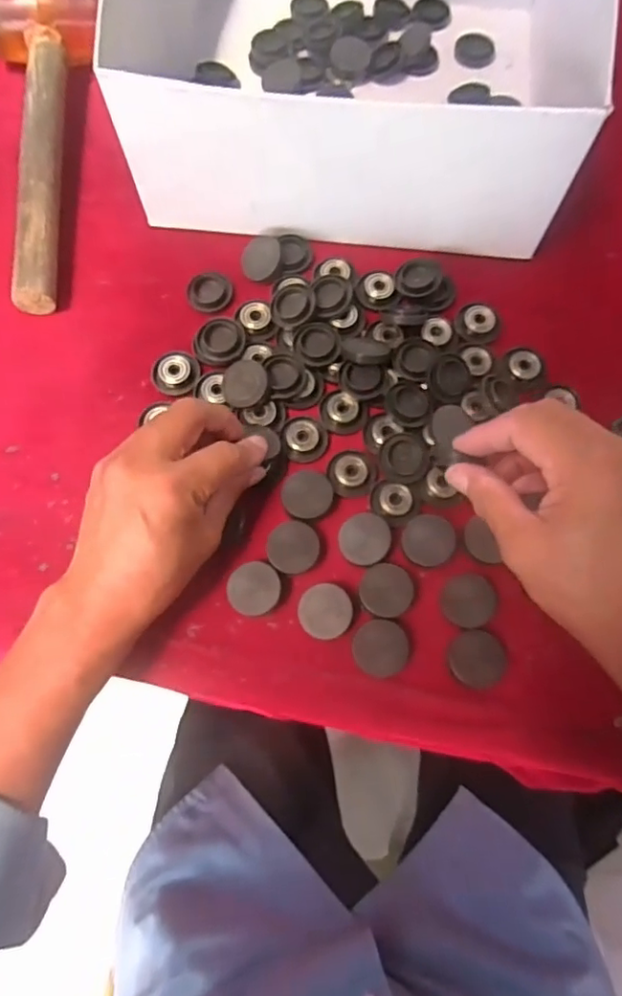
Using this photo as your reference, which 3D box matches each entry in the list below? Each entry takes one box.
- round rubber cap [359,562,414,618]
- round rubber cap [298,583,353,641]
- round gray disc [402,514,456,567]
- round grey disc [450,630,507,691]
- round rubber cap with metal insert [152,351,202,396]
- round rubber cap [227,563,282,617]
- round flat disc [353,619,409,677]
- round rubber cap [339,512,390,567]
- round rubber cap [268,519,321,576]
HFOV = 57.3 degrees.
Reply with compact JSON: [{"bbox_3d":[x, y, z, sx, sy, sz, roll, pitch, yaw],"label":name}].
[{"bbox_3d":[0.046,0.057,0.350,0.032,0.020,0.030,0,74,0],"label":"round rubber cap"},{"bbox_3d":[0.009,0.070,0.347,0.032,0.014,0.031,0,74,0],"label":"round rubber cap"},{"bbox_3d":[0.073,0.027,0.355,0.031,0.004,0.032,1,95,8],"label":"round gray disc"},{"bbox_3d":[0.099,0.097,0.343,0.033,0.015,0.033,0,74,0],"label":"round grey disc"},{"bbox_3d":[-0.094,-0.087,0.398,0.033,0.014,0.028,1,74,0],"label":"round rubber cap with metal insert"},{"bbox_3d":[-0.035,0.055,0.348,0.032,0.008,0.032,0,84,-3],"label":"round rubber cap"},{"bbox_3d":[0.041,0.090,0.342,0.031,0.018,0.032,0,74,0],"label":"round flat disc"},{"bbox_3d":[0.033,0.026,0.356,0.031,0.017,0.031,0,74,0],"label":"round rubber cap"},{"bbox_3d":[-0.011,0.032,0.357,0.031,0.017,0.030,0,74,0],"label":"round rubber cap"}]

